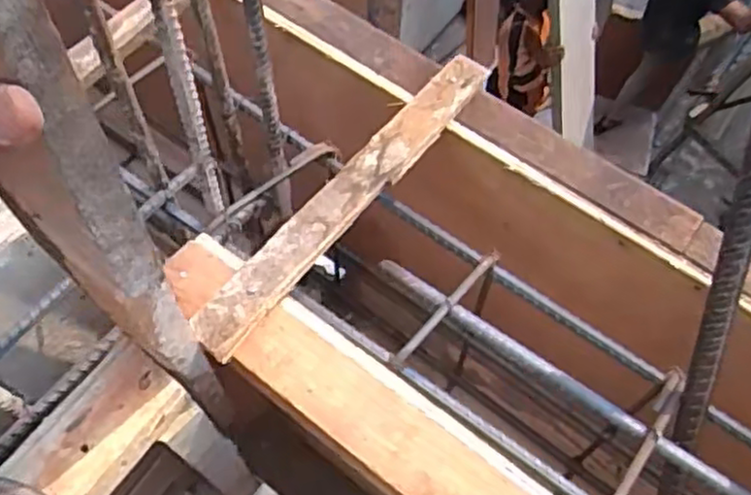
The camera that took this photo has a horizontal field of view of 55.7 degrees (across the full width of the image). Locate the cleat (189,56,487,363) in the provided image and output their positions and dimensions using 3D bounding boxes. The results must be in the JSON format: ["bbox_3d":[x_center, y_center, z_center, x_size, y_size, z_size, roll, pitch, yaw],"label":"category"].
[{"bbox_3d":[-0.018,-0.044,0.549,0.037,0.016,0.321,35,66,15],"label":"cleat"}]

